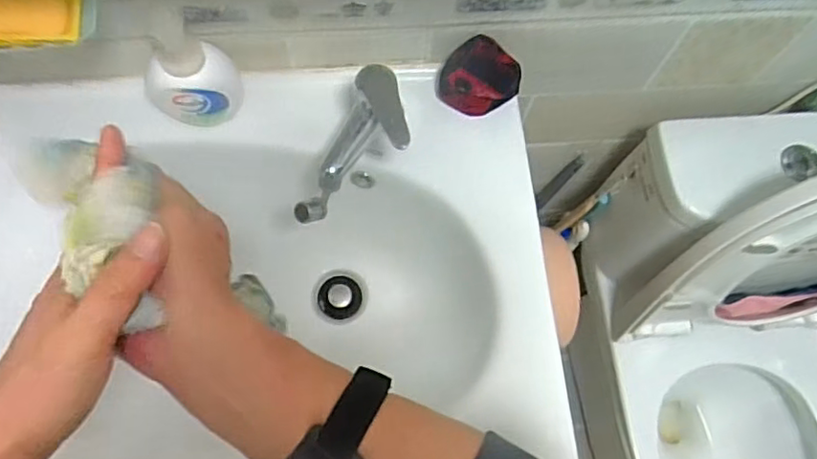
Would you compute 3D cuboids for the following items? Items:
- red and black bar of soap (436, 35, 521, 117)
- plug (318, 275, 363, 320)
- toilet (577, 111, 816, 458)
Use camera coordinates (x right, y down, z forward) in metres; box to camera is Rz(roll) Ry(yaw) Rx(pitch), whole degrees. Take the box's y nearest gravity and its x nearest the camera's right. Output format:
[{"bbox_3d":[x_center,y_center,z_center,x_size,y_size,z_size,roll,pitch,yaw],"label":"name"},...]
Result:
[{"bbox_3d":[0.076,-0.170,0.705,0.075,0.056,0.073,-30,74,-12],"label":"red and black bar of soap"},{"bbox_3d":[-0.091,0.089,0.823,0.056,0.016,0.054,1,70,-2],"label":"plug"},{"bbox_3d":[0.511,0.223,0.983,0.368,0.825,0.614,-1,70,-2],"label":"toilet"}]

